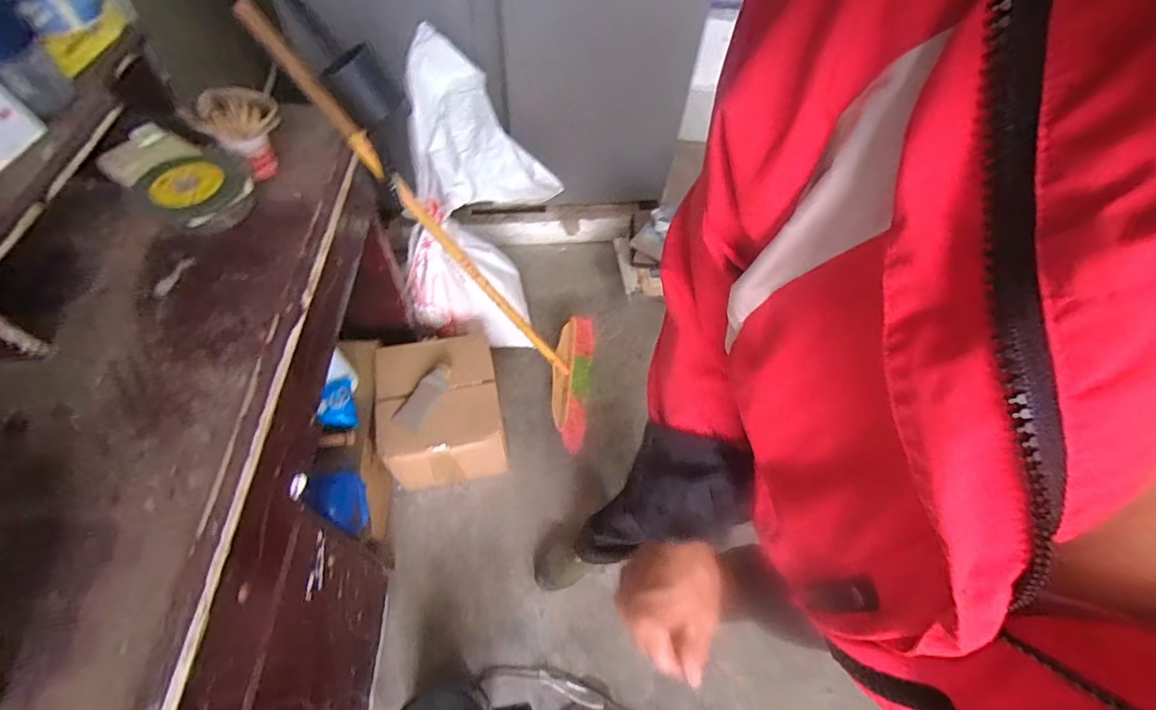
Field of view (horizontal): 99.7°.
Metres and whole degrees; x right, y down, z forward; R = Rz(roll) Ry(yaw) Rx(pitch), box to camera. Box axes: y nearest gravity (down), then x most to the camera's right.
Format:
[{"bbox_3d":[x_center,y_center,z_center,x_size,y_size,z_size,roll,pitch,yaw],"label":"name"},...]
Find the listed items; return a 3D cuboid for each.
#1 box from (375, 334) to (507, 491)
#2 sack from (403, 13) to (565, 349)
[{"bbox_3d":[-0.303,0.135,1.105,0.245,0.233,0.281,-9,59,-9],"label":"box"},{"bbox_3d":[-0.263,-0.281,1.116,0.279,0.627,0.316,-36,67,-23],"label":"sack"}]

